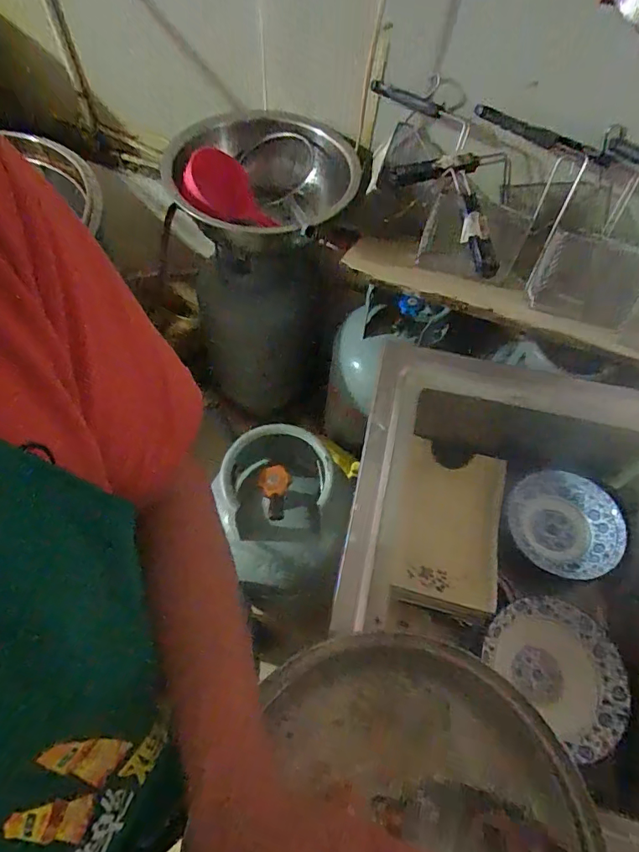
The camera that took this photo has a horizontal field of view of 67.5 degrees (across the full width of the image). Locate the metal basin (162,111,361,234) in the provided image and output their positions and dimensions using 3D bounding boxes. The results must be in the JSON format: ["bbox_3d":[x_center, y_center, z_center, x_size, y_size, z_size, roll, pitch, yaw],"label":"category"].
[{"bbox_3d":[-0.108,-0.481,1.012,0.320,0.147,0.361,25,63,10],"label":"metal basin"}]

